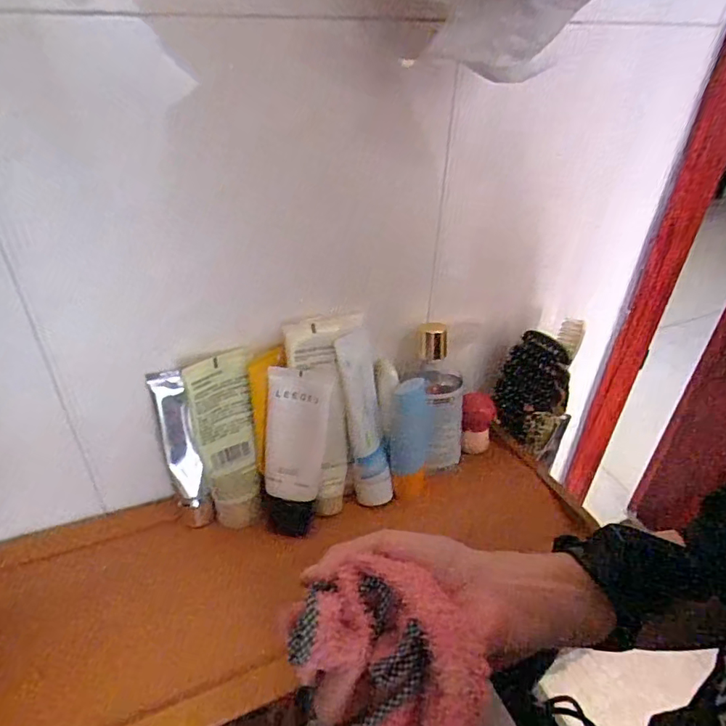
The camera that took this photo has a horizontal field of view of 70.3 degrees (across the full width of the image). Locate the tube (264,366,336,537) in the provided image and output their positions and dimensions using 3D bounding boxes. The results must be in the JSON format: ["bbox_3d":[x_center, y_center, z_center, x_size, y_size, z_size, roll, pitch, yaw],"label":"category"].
[{"bbox_3d":[-0.057,0.076,0.419,0.051,0.143,0.029,11,14,12],"label":"tube"}]

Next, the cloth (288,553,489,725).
[{"bbox_3d":[0.019,0.167,0.268,0.079,0.078,0.107,-22,41,-31],"label":"cloth"}]

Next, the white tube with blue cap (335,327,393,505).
[{"bbox_3d":[0.002,0.050,0.439,0.036,0.152,0.024,-14,14,-23],"label":"white tube with blue cap"}]

